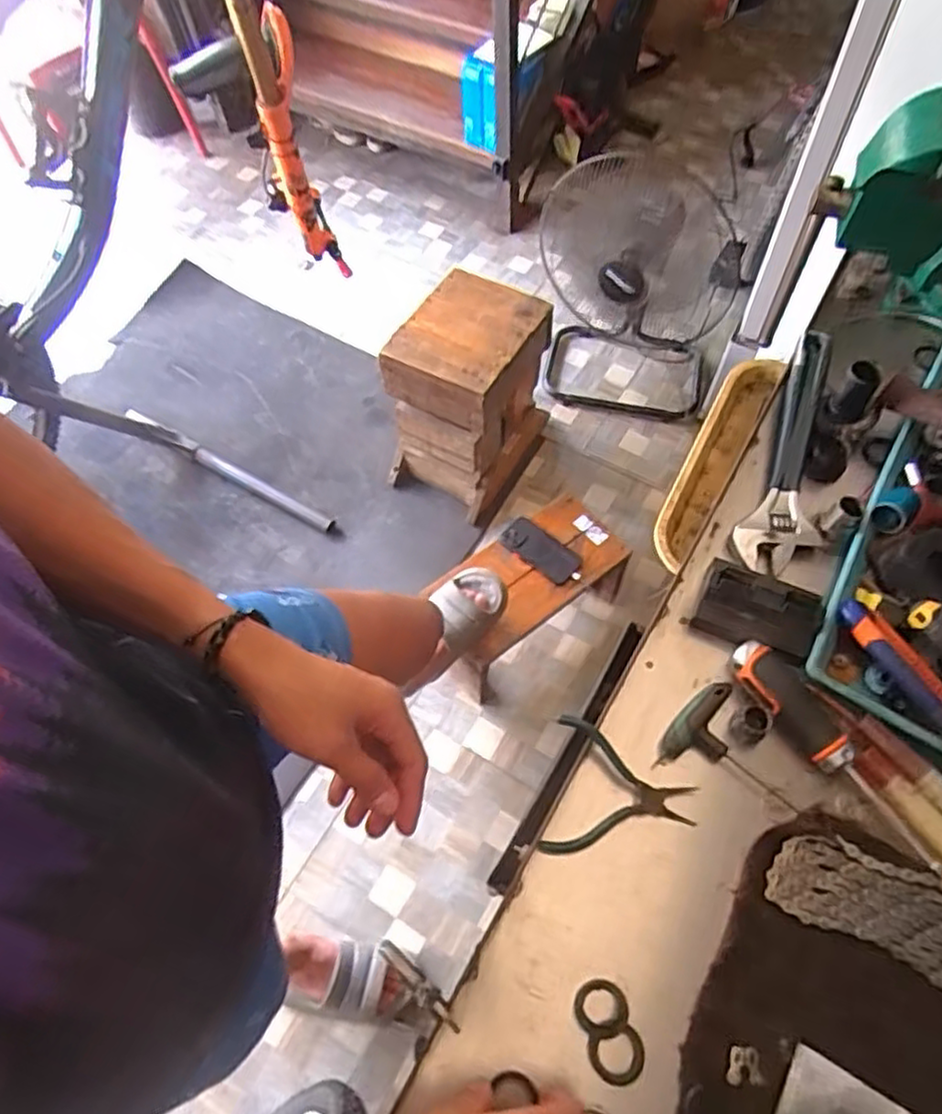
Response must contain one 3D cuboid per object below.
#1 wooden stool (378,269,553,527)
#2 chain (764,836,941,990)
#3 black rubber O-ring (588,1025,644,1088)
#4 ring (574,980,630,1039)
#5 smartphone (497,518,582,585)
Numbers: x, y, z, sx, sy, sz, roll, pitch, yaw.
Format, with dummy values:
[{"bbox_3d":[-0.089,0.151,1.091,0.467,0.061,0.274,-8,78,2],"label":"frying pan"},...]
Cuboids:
[{"bbox_3d":[0.000,-0.381,1.650,0.260,0.422,0.359,26,64,16],"label":"wooden stool"},{"bbox_3d":[0.310,0.256,0.492,0.183,0.011,0.074,28,64,17],"label":"chain"},{"bbox_3d":[0.096,0.326,0.455,0.034,0.010,0.031,-1,60,1],"label":"black rubber O-ring"},{"bbox_3d":[0.088,0.303,0.470,0.035,0.012,0.033,-1,60,1],"label":"ring"},{"bbox_3d":[0.143,-0.014,1.420,0.160,0.015,0.091,37,63,15],"label":"smartphone"}]

